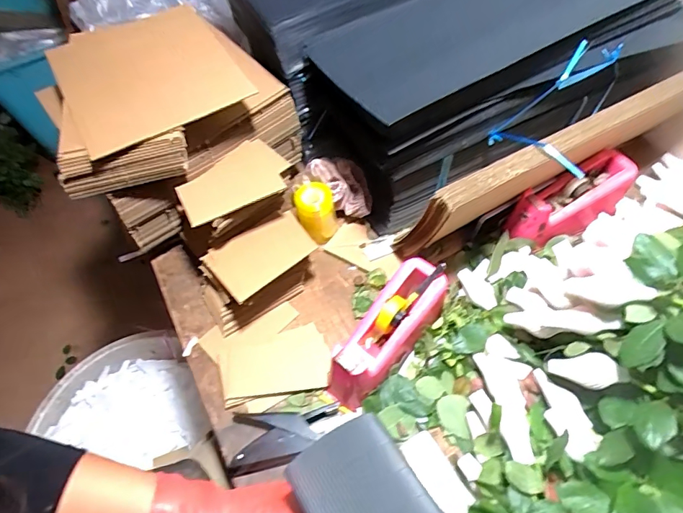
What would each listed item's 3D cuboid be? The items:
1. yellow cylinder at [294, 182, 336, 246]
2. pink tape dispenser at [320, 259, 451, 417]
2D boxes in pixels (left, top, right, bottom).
[{"bbox_3d":[-0.042,-0.071,0.737,0.063,0.087,0.064,-9,56,-2],"label":"yellow cylinder"},{"bbox_3d":[0.054,0.098,0.583,0.074,0.089,0.226,34,82,24],"label":"pink tape dispenser"}]

